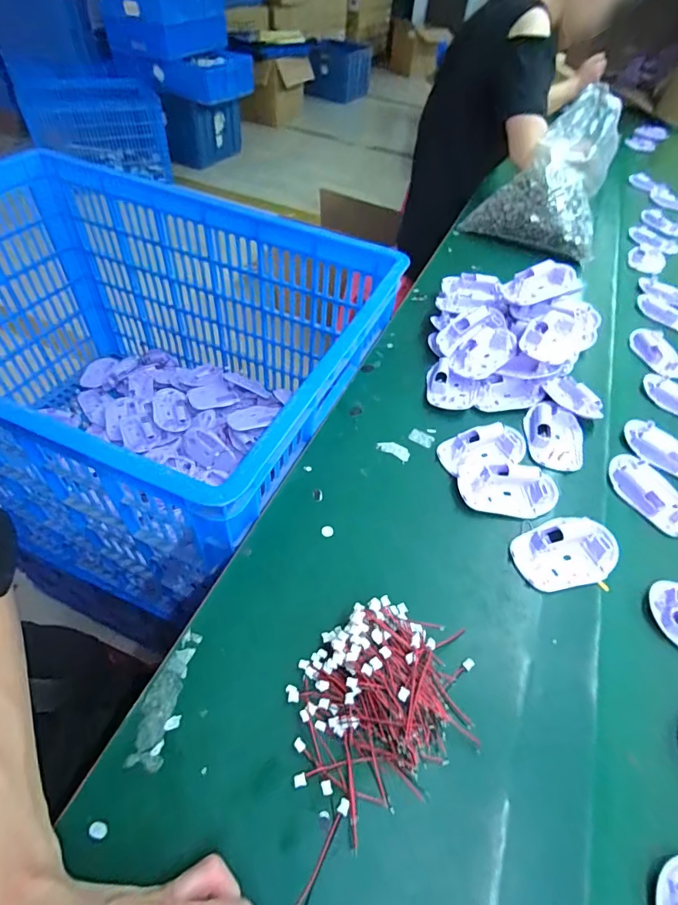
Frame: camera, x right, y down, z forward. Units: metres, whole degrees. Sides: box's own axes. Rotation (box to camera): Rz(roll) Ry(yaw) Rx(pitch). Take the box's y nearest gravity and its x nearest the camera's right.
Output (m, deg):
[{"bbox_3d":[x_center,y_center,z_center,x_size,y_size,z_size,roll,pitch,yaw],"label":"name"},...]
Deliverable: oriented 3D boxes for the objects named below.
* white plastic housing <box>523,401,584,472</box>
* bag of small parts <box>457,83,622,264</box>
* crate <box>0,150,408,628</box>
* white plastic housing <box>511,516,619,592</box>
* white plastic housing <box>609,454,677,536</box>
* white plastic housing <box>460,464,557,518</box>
[{"bbox_3d":[0.239,-0.020,0.493,0.061,0.015,0.087,10,50,3],"label":"white plastic housing"},{"bbox_3d":[0.394,-0.502,0.805,0.231,0.190,0.241,30,54,18],"label":"bag of small parts"},{"bbox_3d":[-0.300,-0.128,0.656,0.663,0.343,0.463,20,52,11],"label":"crate"},{"bbox_3d":[0.205,0.090,0.400,0.093,0.015,0.061,-14,53,-16],"label":"white plastic housing"},{"bbox_3d":[0.327,0.041,0.458,0.058,0.012,0.095,-22,56,-22],"label":"white plastic housing"},{"bbox_3d":[0.168,0.036,0.441,0.094,0.015,0.056,4,50,-2],"label":"white plastic housing"}]

